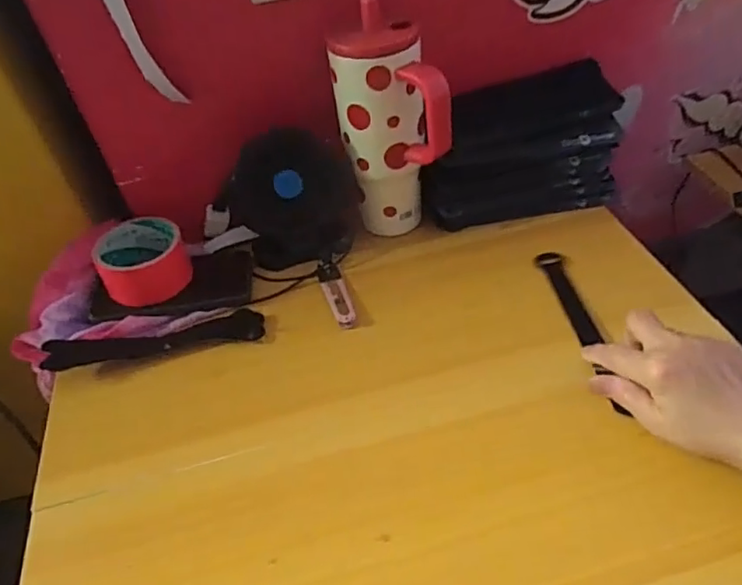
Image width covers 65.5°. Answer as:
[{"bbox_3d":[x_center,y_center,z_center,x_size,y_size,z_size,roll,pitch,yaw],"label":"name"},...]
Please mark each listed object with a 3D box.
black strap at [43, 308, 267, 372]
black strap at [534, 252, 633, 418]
[{"bbox_3d":[-0.207,0.044,0.556,0.204,0.011,0.039,-12,44,-3],"label":"black strap"},{"bbox_3d":[0.191,0.031,0.524,0.028,0.012,0.197,-5,43,-2],"label":"black strap"}]

